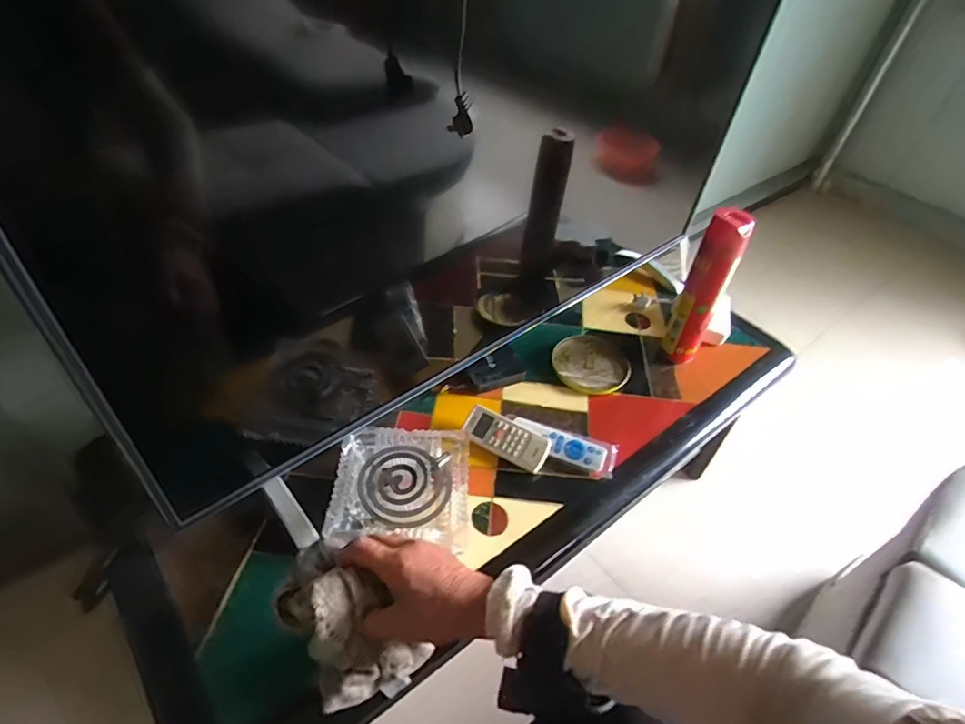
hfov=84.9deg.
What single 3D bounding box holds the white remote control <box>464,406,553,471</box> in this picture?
[{"bbox_3d":[0.035,0.114,0.791,0.130,0.021,0.056,26,73,20],"label":"white remote control"}]

